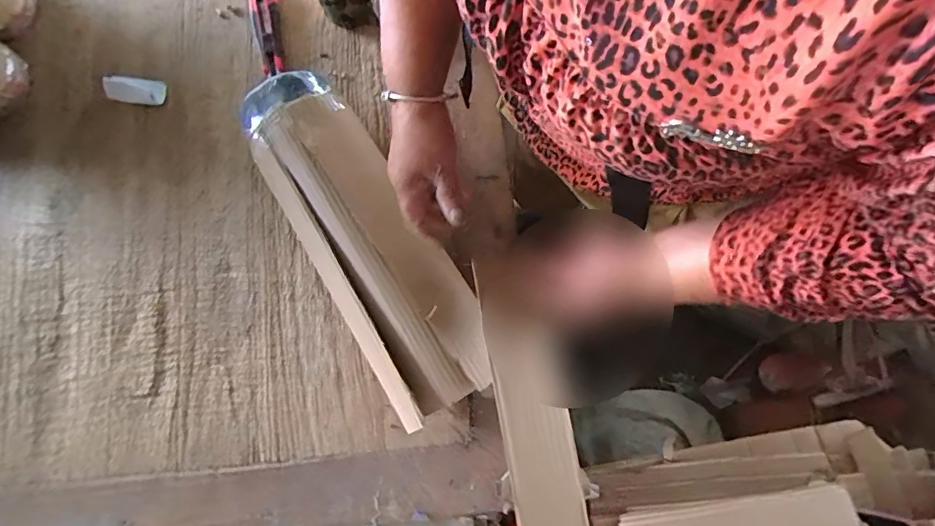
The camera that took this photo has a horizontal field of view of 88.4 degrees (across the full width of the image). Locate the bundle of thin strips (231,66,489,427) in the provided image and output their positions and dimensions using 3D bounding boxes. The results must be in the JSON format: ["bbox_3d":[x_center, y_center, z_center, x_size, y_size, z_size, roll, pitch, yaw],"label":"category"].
[{"bbox_3d":[-0.122,-0.031,0.561,0.138,0.060,0.427,-33,84,-7],"label":"bundle of thin strips"}]

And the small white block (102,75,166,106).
[{"bbox_3d":[-0.498,-0.258,0.719,0.092,0.027,0.037,10,81,0],"label":"small white block"}]

